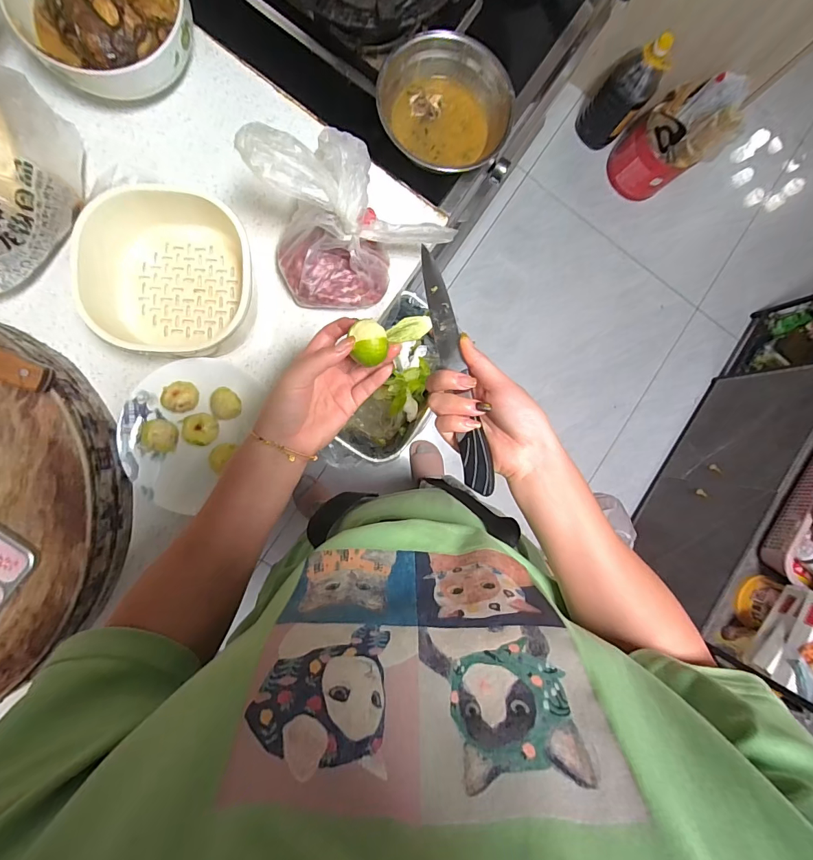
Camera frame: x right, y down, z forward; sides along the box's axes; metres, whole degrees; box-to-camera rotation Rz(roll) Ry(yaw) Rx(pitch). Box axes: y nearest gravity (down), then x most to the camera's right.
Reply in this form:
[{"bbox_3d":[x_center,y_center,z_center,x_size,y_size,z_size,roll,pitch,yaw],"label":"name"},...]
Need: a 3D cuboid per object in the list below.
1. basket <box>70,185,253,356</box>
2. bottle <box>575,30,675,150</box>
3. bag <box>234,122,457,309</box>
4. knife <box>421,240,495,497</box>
[{"bbox_3d":[-0.268,-0.174,0.469,0.181,0.081,0.175,10,88,-7],"label":"basket"},{"bbox_3d":[0.690,-1.084,1.288,0.160,0.351,0.124,38,85,-5],"label":"bottle"},{"bbox_3d":[-0.066,-0.237,0.459,0.179,0.157,0.152,-27,92,-7],"label":"bag"},{"bbox_3d":[0.043,-0.057,0.365,0.022,0.016,0.231,-10,79,-7],"label":"knife"}]

